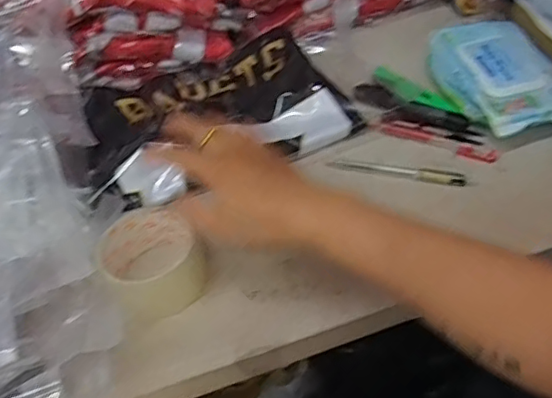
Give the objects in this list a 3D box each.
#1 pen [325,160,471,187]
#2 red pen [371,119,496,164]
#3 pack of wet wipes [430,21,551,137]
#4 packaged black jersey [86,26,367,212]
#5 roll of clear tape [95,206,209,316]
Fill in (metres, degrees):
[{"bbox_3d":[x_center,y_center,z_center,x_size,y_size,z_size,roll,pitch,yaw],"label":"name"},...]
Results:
[{"bbox_3d":[0.112,-0.025,0.529,0.125,0.008,0.013,7,49,18],"label":"pen"},{"bbox_3d":[0.155,-0.059,0.560,0.127,0.013,0.018,24,56,30],"label":"red pen"},{"bbox_3d":[0.223,-0.129,0.578,0.097,0.031,0.164,-15,46,-3],"label":"pack of wet wipes"},{"bbox_3d":[-0.065,-0.100,0.615,0.261,0.046,0.208,-16,47,-11],"label":"packaged black jersey"},{"bbox_3d":[-0.105,0.052,0.485,0.084,0.050,0.081,-6,46,6],"label":"roll of clear tape"}]

